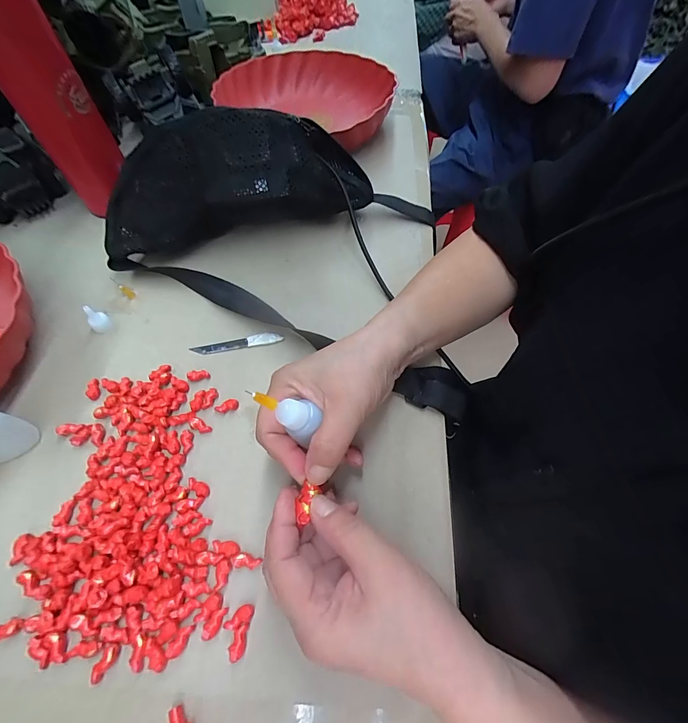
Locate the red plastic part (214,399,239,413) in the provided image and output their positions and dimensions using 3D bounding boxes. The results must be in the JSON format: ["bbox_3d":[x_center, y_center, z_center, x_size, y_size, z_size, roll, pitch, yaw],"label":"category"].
[{"bbox_3d":[-0.095,0.037,0.285,0.019,0.007,0.008,-17,60,-11],"label":"red plastic part"}]

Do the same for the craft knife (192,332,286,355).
[{"bbox_3d":[-0.097,-0.017,0.318,0.081,0.007,0.011,-8,59,-5],"label":"craft knife"}]

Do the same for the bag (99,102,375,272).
[{"bbox_3d":[-0.103,-0.164,0.345,0.266,0.113,0.063,-14,60,-9],"label":"bag"}]

